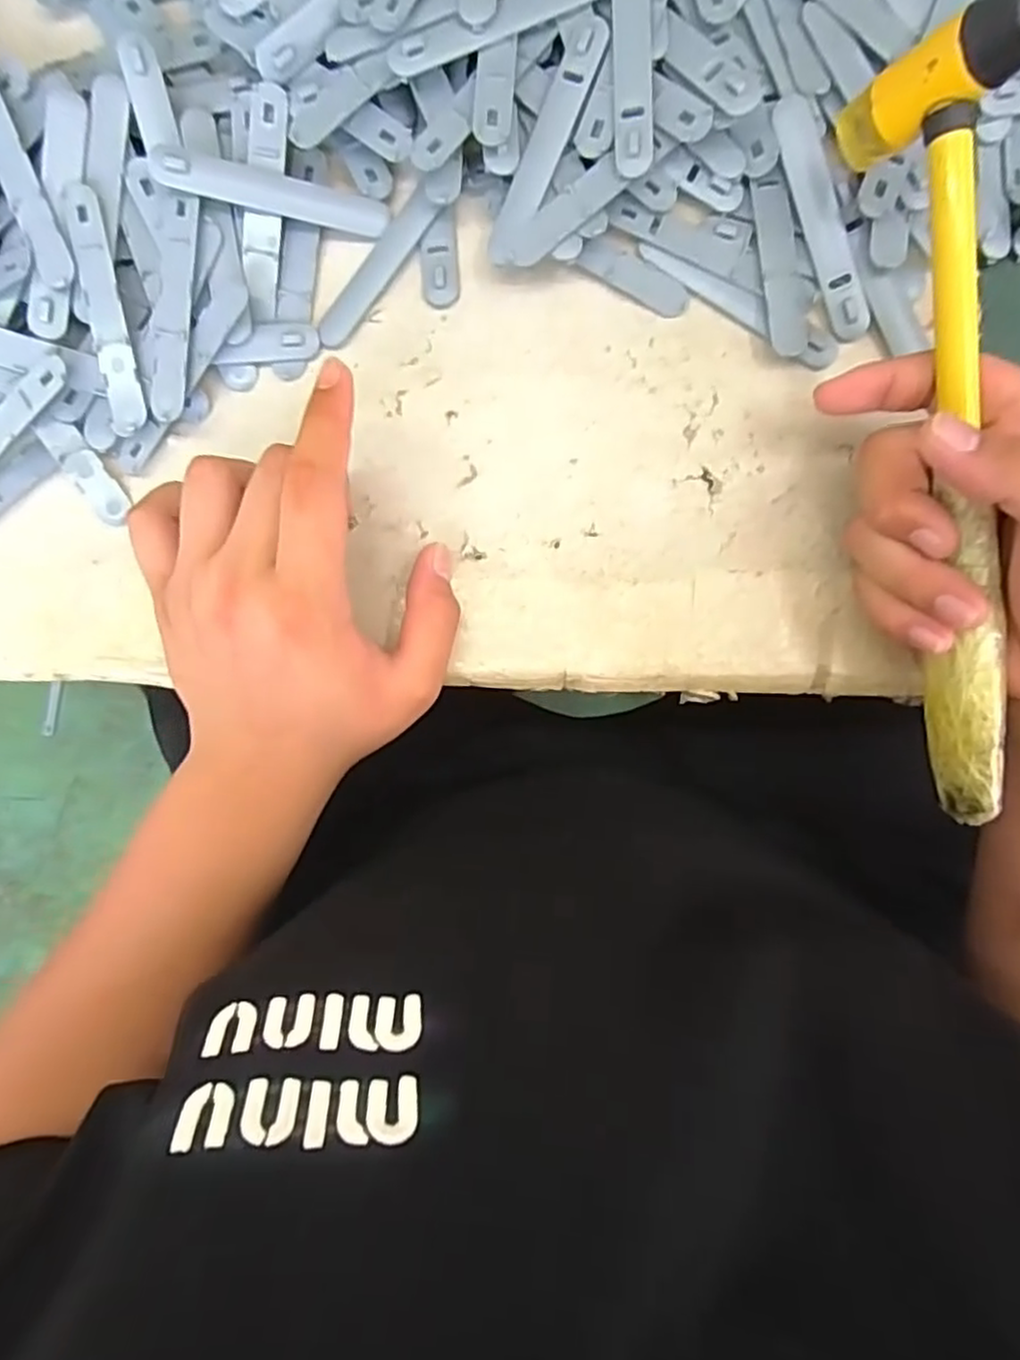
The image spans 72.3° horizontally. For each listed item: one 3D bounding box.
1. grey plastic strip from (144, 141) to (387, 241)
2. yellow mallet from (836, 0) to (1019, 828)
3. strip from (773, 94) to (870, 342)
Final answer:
[{"bbox_3d":[-0.098,-0.203,0.290,0.091,0.010,0.017,2,92,-20],"label":"grey plastic strip"},{"bbox_3d":[0.155,-0.075,0.245,0.035,0.053,0.259,-8,100,3],"label":"yellow mallet"},{"bbox_3d":[0.127,-0.188,0.286,0.015,0.004,0.094,-19,97,13],"label":"strip"}]

